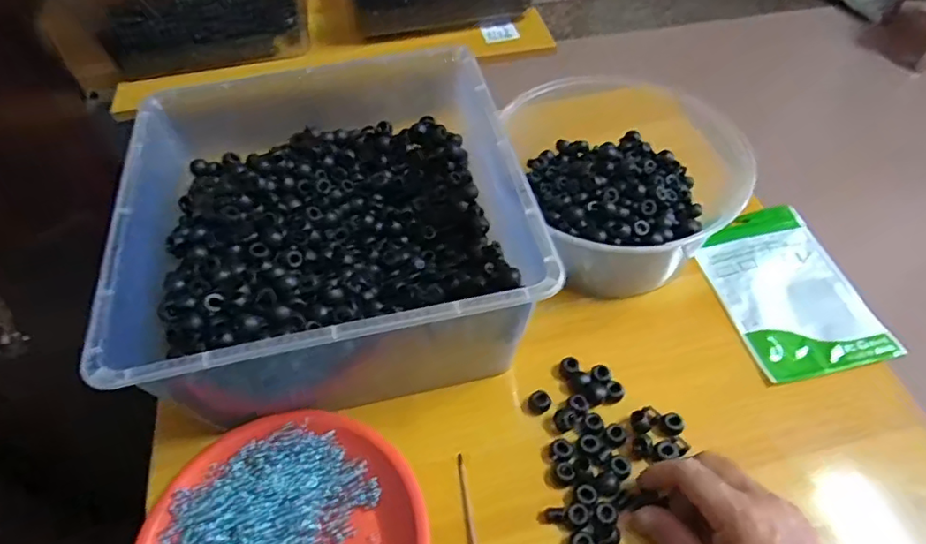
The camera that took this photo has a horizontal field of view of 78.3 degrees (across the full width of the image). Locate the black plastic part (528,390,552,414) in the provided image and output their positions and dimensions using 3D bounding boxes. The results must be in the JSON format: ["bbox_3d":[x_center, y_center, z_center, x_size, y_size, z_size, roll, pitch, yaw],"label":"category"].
[{"bbox_3d":[0.063,0.107,0.467,0.016,0.012,0.016,-2,52,2],"label":"black plastic part"}]

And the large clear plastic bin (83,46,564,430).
[{"bbox_3d":[-0.109,-0.028,0.497,0.304,0.146,0.295,-12,52,-6],"label":"large clear plastic bin"}]

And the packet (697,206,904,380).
[{"bbox_3d":[0.297,0.017,0.526,0.117,0.012,0.169,-16,56,-1],"label":"packet"}]

